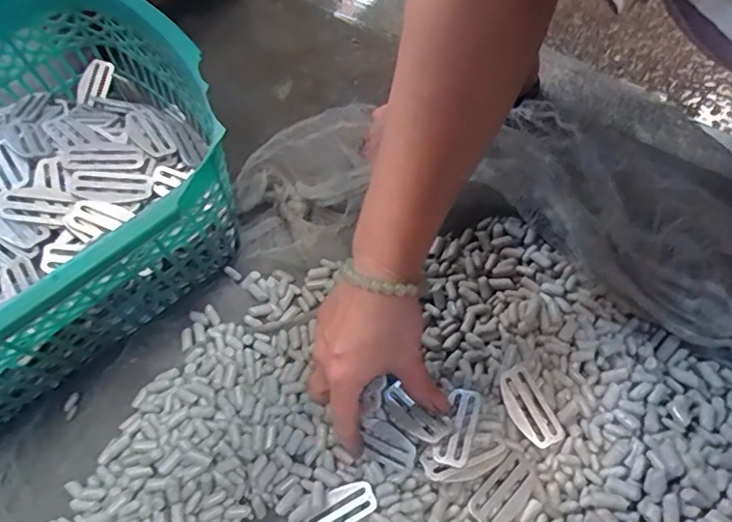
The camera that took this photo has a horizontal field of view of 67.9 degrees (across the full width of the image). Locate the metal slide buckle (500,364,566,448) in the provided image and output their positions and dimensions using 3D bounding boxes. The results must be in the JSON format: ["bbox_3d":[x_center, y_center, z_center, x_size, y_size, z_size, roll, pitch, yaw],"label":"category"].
[{"bbox_3d":[0.120,0.108,0.405,0.029,0.008,0.060,-19,61,-7],"label":"metal slide buckle"}]

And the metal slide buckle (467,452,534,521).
[{"bbox_3d":[0.096,0.160,0.377,0.058,0.008,0.028,-33,67,-33],"label":"metal slide buckle"}]

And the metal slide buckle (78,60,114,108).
[{"bbox_3d":[-0.275,-0.181,0.553,0.010,0.026,0.049,12,83,50],"label":"metal slide buckle"}]

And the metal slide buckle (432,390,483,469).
[{"bbox_3d":[0.065,0.116,0.383,0.023,0.008,0.061,10,42,21],"label":"metal slide buckle"}]

